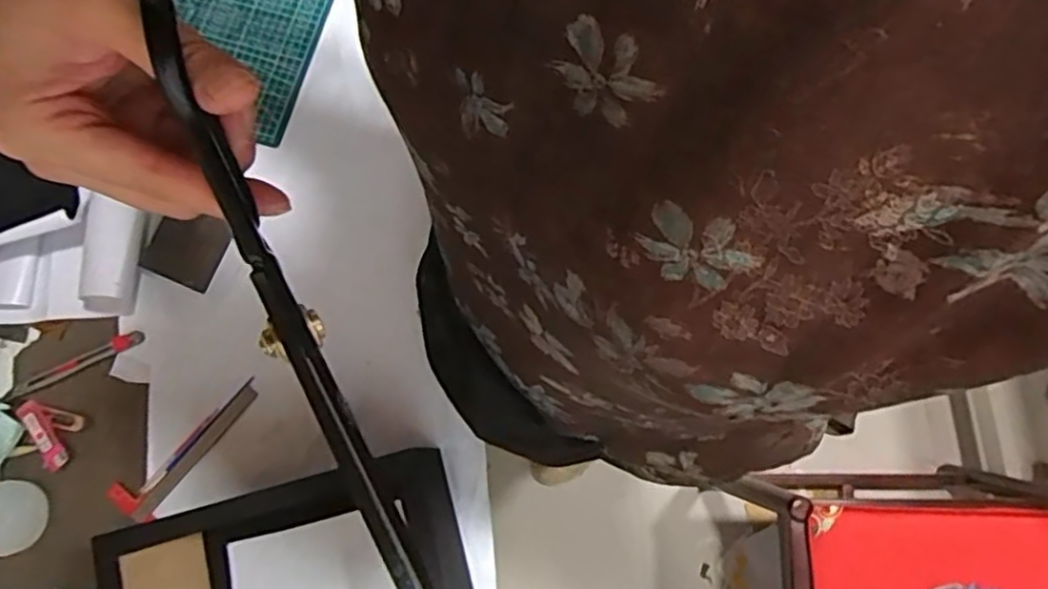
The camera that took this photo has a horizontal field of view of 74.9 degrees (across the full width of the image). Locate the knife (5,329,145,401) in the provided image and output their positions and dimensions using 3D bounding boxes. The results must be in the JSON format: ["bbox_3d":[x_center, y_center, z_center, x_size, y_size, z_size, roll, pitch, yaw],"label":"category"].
[{"bbox_3d":[-0.479,0.074,0.729,0.151,0.008,0.019,-23,79,-5],"label":"knife"}]

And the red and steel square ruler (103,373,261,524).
[{"bbox_3d":[-0.346,0.156,0.704,0.055,0.006,0.172,42,81,8],"label":"red and steel square ruler"}]

